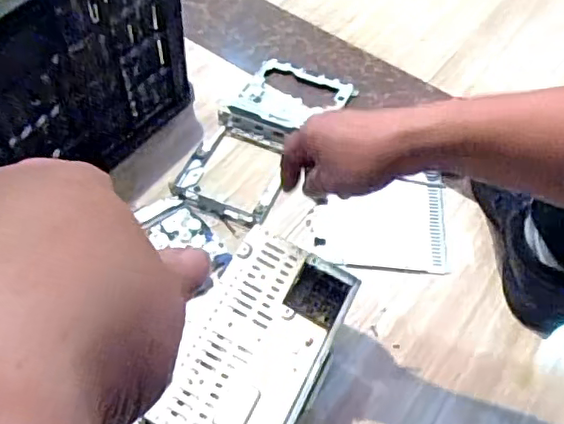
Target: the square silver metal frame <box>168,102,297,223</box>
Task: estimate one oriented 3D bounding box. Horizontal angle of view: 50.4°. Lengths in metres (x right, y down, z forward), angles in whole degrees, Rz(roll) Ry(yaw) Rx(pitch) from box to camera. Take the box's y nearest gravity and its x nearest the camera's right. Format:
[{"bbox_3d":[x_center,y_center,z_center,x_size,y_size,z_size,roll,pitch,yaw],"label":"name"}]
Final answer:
[{"bbox_3d":[-0.058,-0.064,0.783,0.133,0.023,0.155,20,57,11],"label":"square silver metal frame"}]

